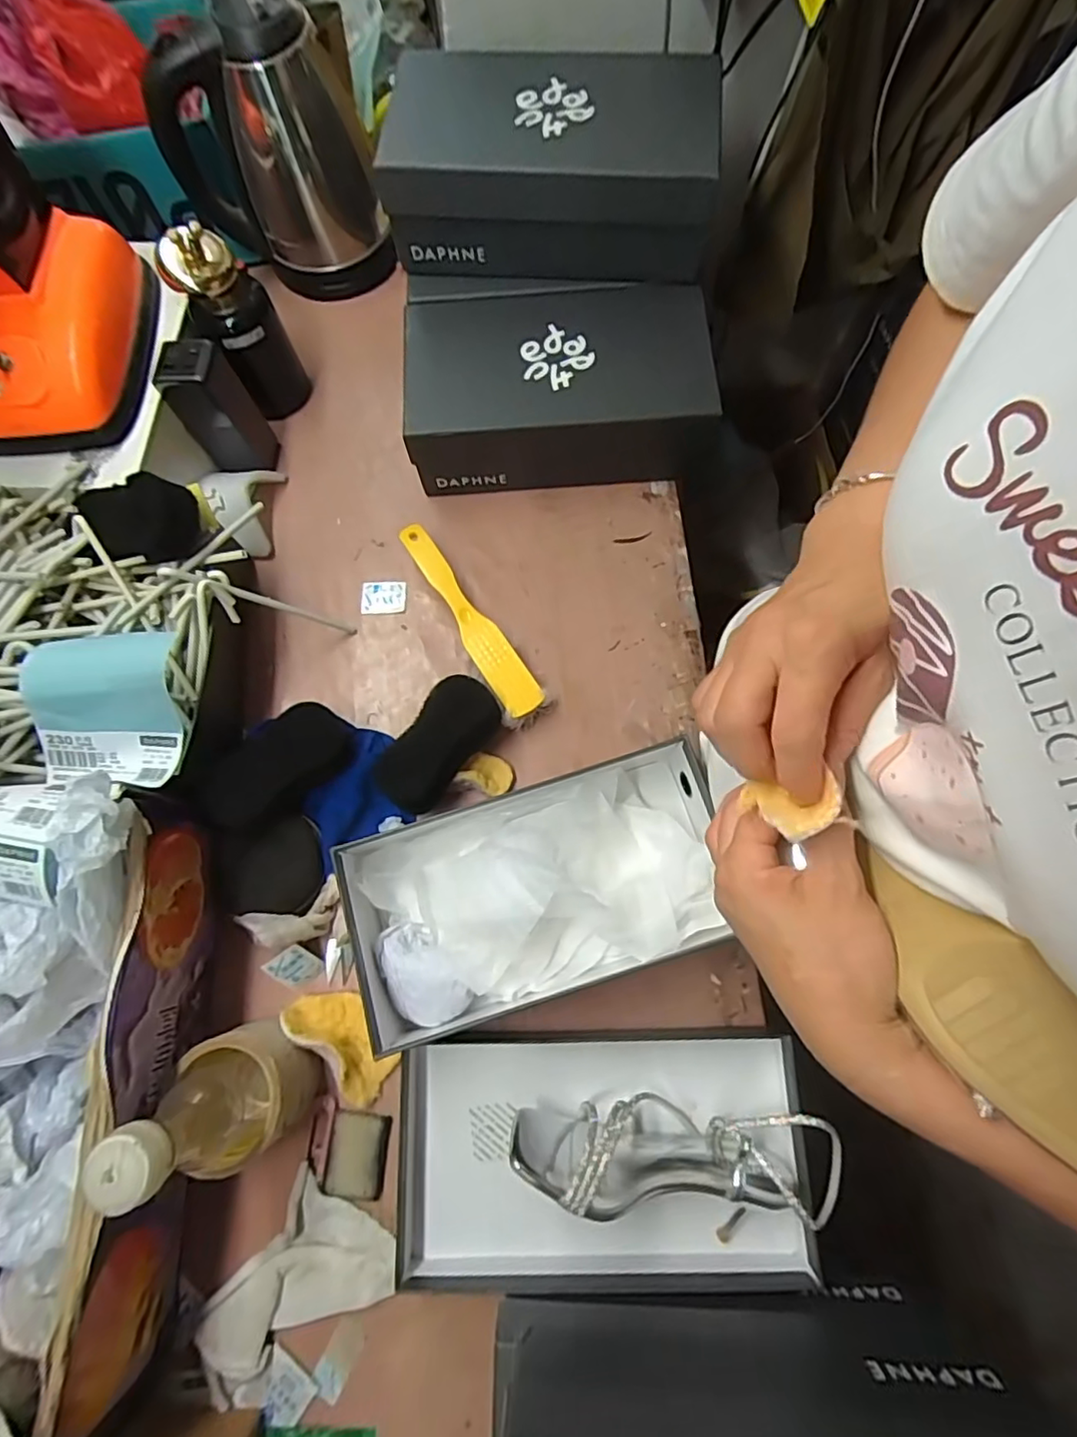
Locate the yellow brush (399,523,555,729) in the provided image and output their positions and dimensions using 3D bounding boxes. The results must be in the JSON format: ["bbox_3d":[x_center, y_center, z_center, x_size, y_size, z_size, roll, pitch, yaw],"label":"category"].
[{"bbox_3d":[-0.066,-0.091,0.589,0.039,0.037,0.226,-33,76,-8],"label":"yellow brush"}]

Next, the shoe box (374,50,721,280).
[{"bbox_3d":[0.007,-0.516,0.574,0.286,0.097,0.171,0,74,1],"label":"shoe box"}]

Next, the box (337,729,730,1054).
[{"bbox_3d":[0.000,0.136,0.496,0.308,0.090,0.168,-17,74,-4],"label":"box"}]

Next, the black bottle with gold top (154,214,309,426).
[{"bbox_3d":[-0.288,-0.376,0.602,0.076,0.174,0.061,-29,75,-7],"label":"black bottle with gold top"}]

